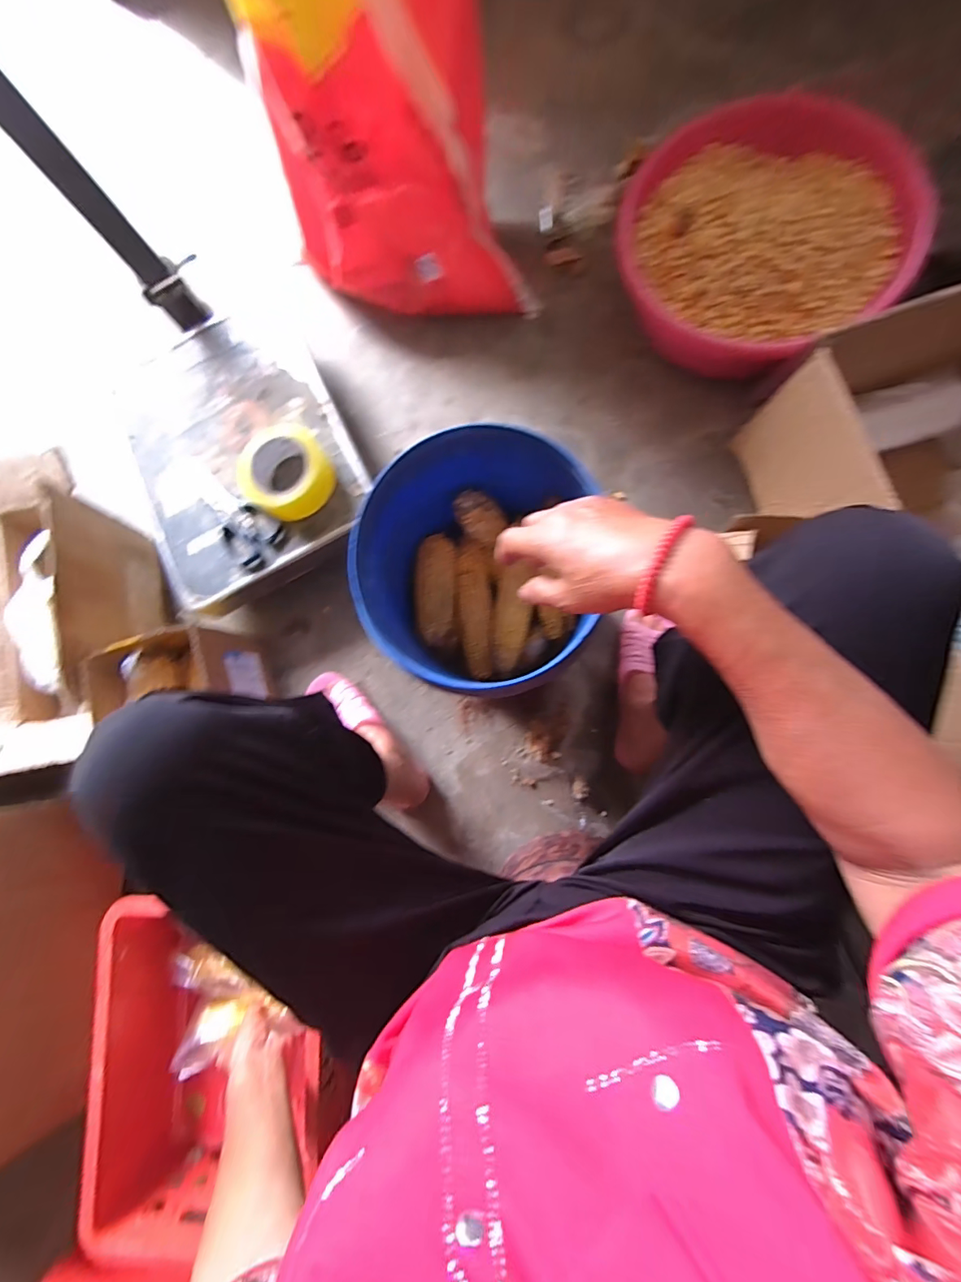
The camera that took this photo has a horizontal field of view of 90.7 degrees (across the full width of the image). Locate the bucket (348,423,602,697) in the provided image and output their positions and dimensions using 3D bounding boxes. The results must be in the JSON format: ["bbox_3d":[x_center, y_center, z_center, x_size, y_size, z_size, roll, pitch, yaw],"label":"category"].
[{"bbox_3d":[0.012,-0.070,0.561,0.249,0.215,0.255,19,85,9],"label":"bucket"}]

